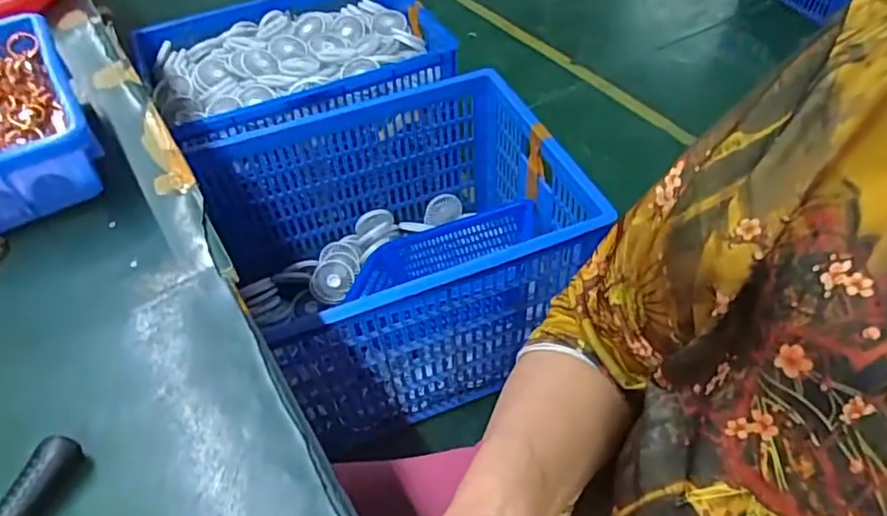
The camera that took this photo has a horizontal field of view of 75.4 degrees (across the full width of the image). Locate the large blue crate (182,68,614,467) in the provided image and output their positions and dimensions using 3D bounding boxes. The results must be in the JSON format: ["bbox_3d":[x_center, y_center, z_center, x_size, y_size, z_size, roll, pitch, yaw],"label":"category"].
[{"bbox_3d":[-0.098,-0.027,1.118,0.586,0.395,0.552,-21,52,-14],"label":"large blue crate"}]

